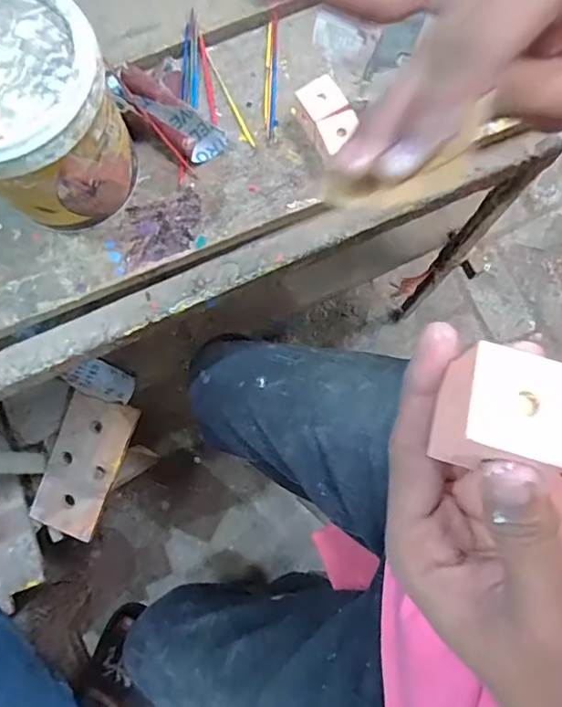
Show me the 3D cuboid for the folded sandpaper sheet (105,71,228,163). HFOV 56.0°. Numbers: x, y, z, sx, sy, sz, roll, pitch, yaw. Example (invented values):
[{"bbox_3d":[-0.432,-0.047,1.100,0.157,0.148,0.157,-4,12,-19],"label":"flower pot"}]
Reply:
[{"bbox_3d":[-0.095,-0.193,0.429,0.103,0.030,0.034,31,80,6],"label":"folded sandpaper sheet"}]

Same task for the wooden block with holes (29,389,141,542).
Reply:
[{"bbox_3d":[-0.260,0.146,0.697,0.089,0.014,0.182,21,91,0],"label":"wooden block with holes"}]

